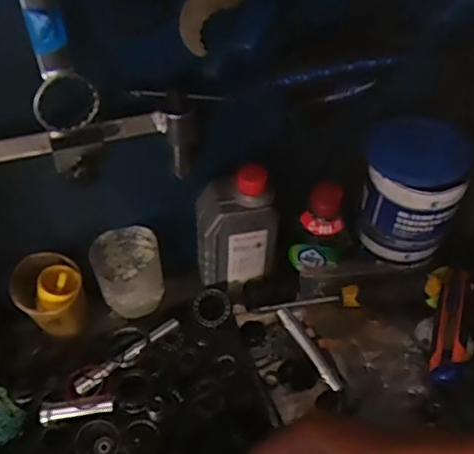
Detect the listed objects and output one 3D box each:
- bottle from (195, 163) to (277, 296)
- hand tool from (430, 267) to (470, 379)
[{"bbox_3d":[-0.001,0.007,0.629,0.081,0.172,0.053,-2,49,-1],"label":"bottle"},{"bbox_3d":[0.232,0.108,0.630,0.030,0.035,0.137,15,51,13],"label":"hand tool"}]

